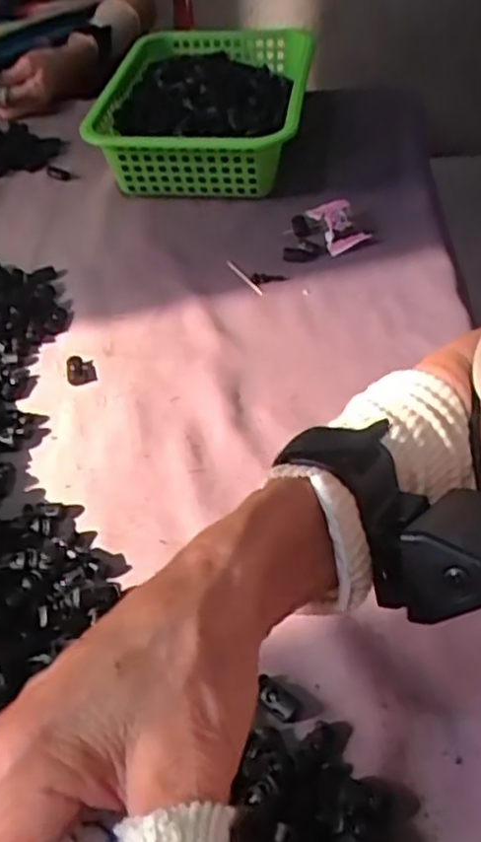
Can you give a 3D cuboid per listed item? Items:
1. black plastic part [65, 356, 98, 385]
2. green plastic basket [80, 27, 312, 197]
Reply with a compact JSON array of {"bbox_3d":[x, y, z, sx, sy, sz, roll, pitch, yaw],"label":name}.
[{"bbox_3d":[-0.130,-0.042,0.568,0.023,0.007,0.030,-12,48,-7],"label":"black plastic part"},{"bbox_3d":[-0.033,-0.353,0.798,0.207,0.087,0.309,4,48,7],"label":"green plastic basket"}]

